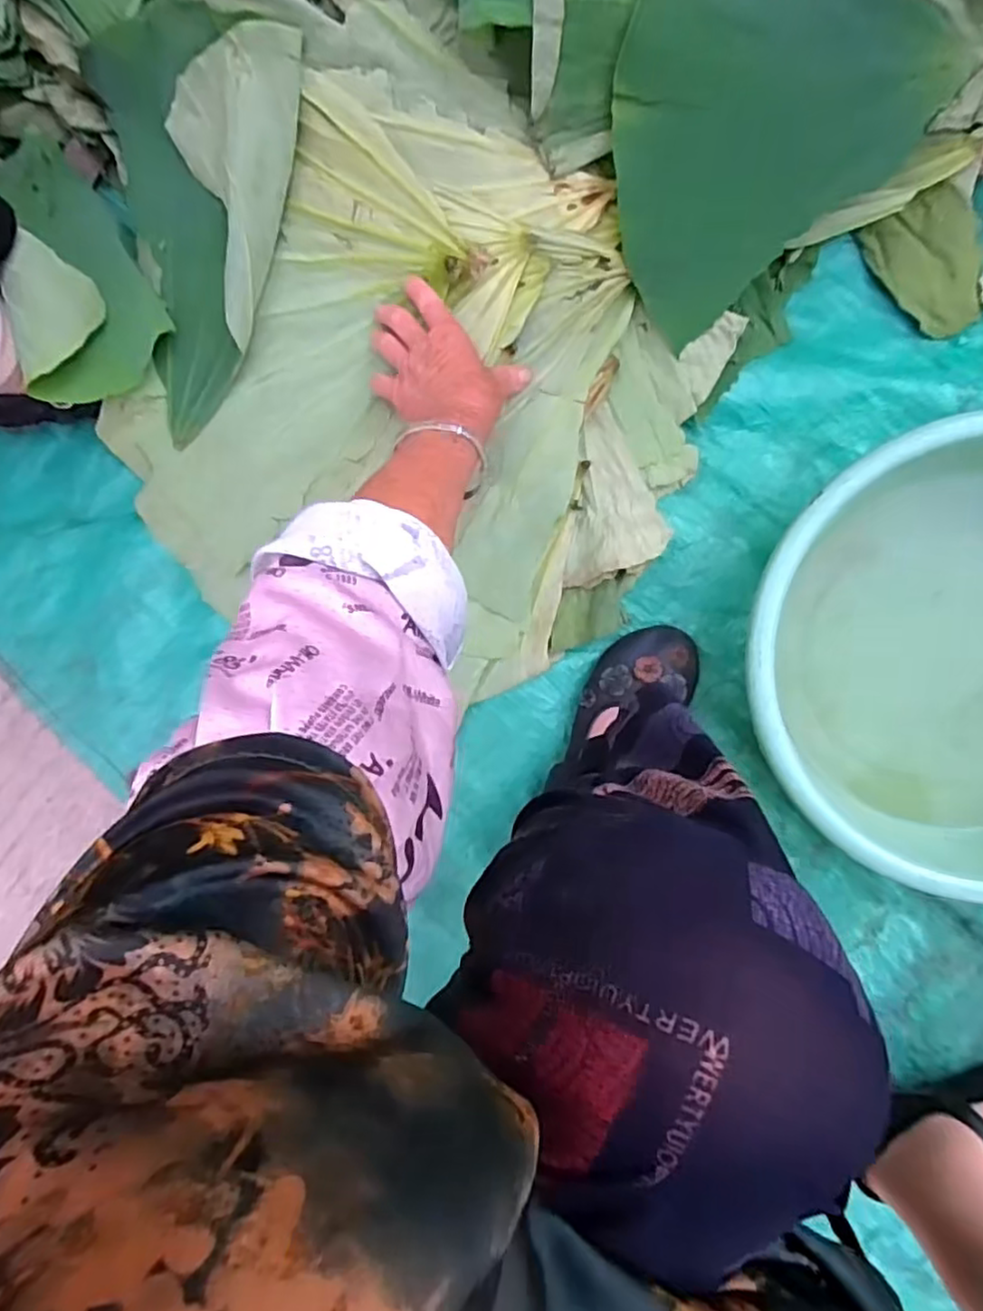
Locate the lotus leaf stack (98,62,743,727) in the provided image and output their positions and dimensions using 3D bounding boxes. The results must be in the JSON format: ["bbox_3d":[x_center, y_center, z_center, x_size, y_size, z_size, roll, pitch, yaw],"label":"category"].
[{"bbox_3d":[-0.069,-0.201,0.562,0.459,0.091,0.397,20,97,6],"label":"lotus leaf stack"}]

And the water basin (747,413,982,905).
[{"bbox_3d":[0.363,-0.001,0.517,0.319,0.107,0.321,1,94,7],"label":"water basin"}]

